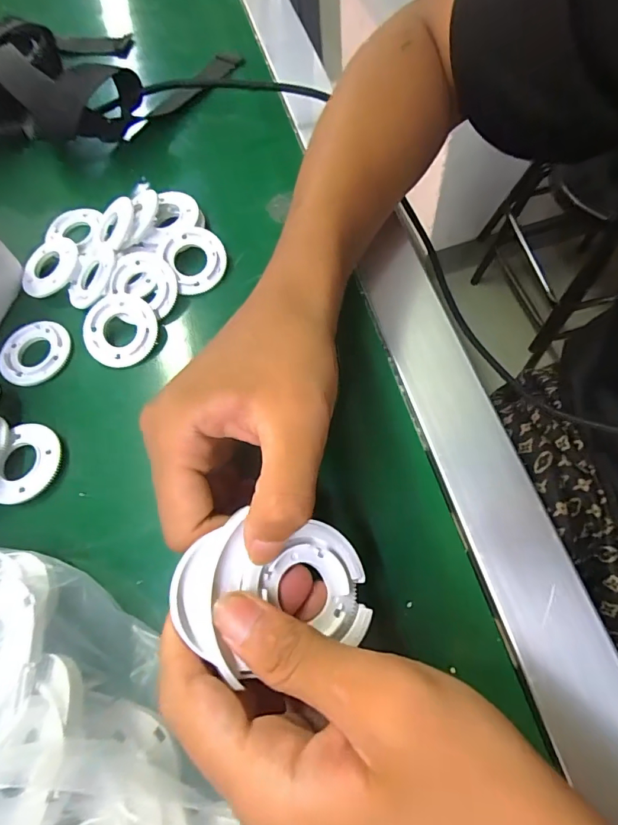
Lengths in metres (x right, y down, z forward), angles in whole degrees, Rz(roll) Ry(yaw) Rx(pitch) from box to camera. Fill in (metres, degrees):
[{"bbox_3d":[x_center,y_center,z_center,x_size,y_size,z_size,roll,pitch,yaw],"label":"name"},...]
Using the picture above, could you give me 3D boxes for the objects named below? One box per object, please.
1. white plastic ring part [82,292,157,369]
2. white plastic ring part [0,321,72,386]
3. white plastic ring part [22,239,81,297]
[{"bbox_3d":[-0.111,-0.048,0.259,0.041,0.006,0.044,0,84,-1],"label":"white plastic ring part"},{"bbox_3d":[-0.163,-0.036,0.262,0.039,0.005,0.041,-22,66,-3],"label":"white plastic ring part"},{"bbox_3d":[-0.167,-0.094,0.281,0.038,0.011,0.040,-2,67,6],"label":"white plastic ring part"}]

